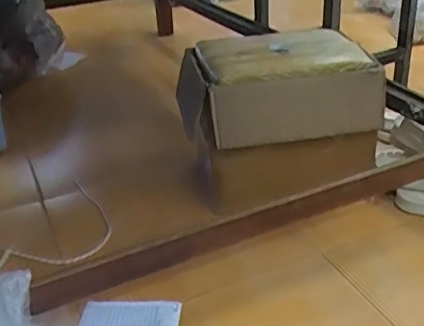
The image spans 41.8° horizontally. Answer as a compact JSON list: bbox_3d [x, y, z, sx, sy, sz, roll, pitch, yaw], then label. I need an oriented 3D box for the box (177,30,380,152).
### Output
[{"bbox_3d":[0.113,-0.142,1.022,0.333,0.131,0.228,-9,30,-10],"label":"box"}]

